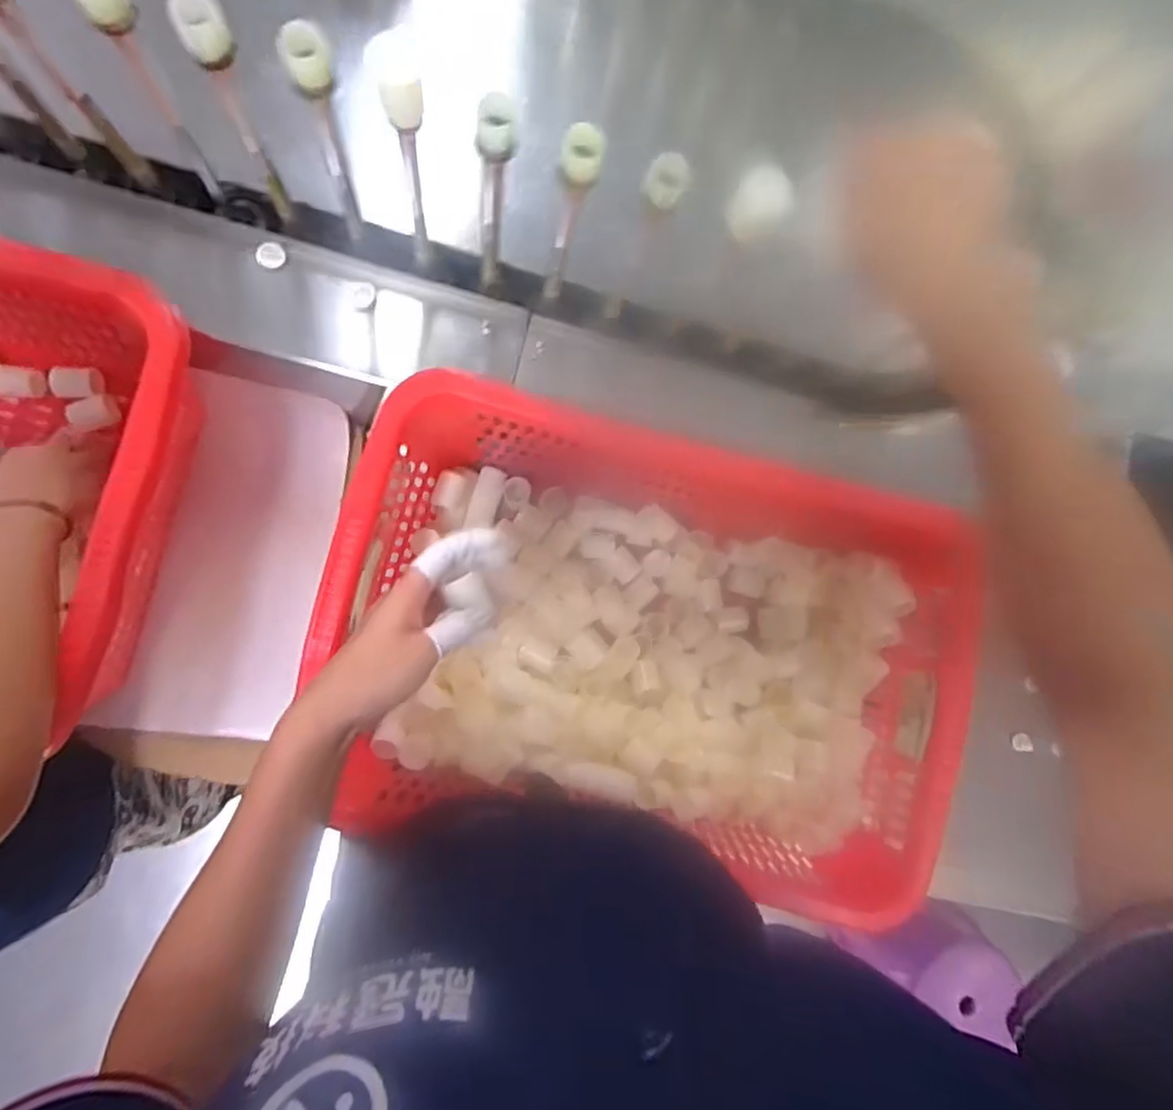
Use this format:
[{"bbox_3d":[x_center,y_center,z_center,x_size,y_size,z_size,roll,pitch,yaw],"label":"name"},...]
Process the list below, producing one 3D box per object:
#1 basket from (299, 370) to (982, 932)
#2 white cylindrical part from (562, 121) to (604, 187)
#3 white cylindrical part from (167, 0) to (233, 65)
[{"bbox_3d":[0.056,0.058,0.609,0.524,0.162,0.362,12,84,-7],"label":"basket"},{"bbox_3d":[-0.003,-0.222,0.367,0.022,0.016,0.024,1,85,-8],"label":"white cylindrical part"},{"bbox_3d":[-0.197,-0.272,0.341,0.024,0.024,0.023,1,85,-8],"label":"white cylindrical part"}]

